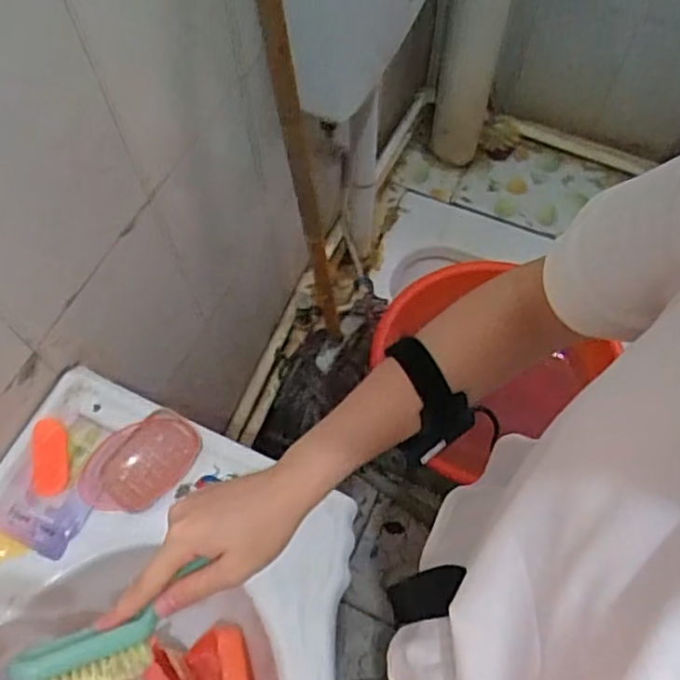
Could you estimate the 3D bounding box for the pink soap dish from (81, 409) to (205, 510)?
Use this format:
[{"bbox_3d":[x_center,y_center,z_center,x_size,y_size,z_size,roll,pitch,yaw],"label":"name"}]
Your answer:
[{"bbox_3d":[-0.188,0.116,0.622,0.111,0.023,0.069,-40,68,-18],"label":"pink soap dish"}]

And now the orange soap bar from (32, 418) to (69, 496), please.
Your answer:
[{"bbox_3d":[-0.276,0.111,0.627,0.030,0.011,0.072,-12,63,-5],"label":"orange soap bar"}]

